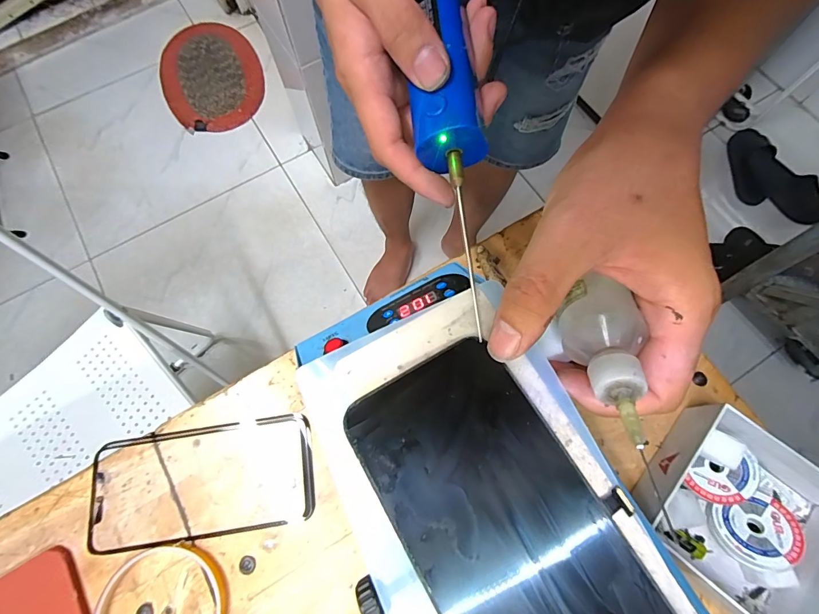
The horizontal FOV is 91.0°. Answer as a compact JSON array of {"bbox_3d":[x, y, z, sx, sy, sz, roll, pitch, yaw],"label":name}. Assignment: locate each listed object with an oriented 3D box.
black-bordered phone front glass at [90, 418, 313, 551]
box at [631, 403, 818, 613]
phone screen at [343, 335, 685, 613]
[{"bbox_3d":[-0.150,0.127,0.294,0.155,0.008,0.074,-9,71,-2],"label":"black-bordered phone front glass"},{"bbox_3d":[0.213,0.133,0.263,0.106,0.046,0.106,38,76,13],"label":"box"},{"bbox_3d":[0.042,0.091,0.157,0.077,0.006,0.156,-31,73,-9],"label":"phone screen"}]

